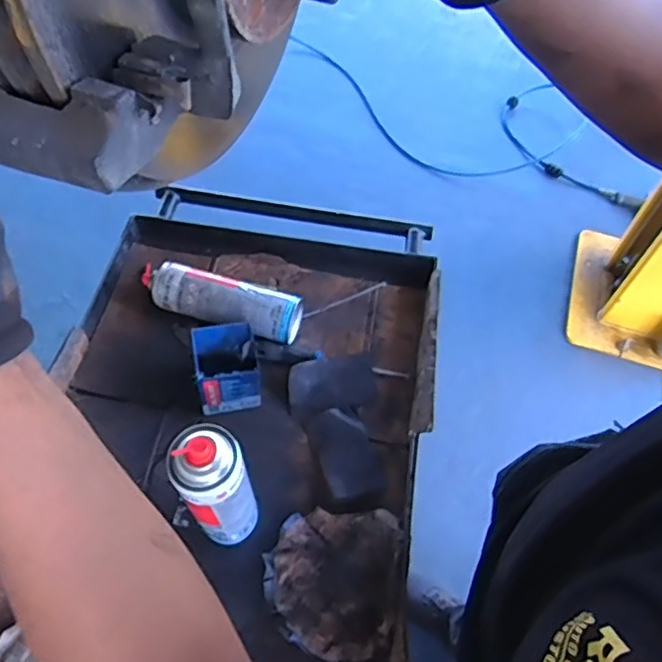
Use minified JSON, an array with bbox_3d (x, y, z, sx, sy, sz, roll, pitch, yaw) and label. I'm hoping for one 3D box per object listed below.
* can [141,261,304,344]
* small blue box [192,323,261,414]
[{"bbox_3d":[-0.152,-0.038,0.818,0.227,0.065,0.064,16,58,7],"label":"can"},{"bbox_3d":[-0.129,0.047,0.743,0.076,0.087,0.082,-7,58,-8],"label":"small blue box"}]

